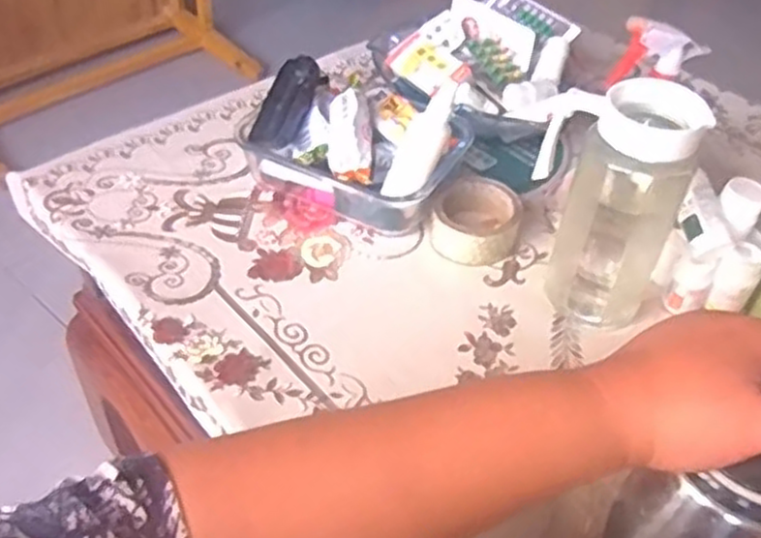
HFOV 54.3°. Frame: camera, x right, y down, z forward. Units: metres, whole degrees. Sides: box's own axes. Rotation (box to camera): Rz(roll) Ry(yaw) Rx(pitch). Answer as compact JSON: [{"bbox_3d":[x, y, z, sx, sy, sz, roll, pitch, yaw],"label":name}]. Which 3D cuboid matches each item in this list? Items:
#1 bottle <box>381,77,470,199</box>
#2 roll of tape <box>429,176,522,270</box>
[{"bbox_3d":[0.041,-0.116,0.673,0.028,0.121,0.031,8,32,-43],"label":"bottle"},{"bbox_3d":[0.096,-0.048,0.729,0.082,0.044,0.096,12,44,10],"label":"roll of tape"}]

